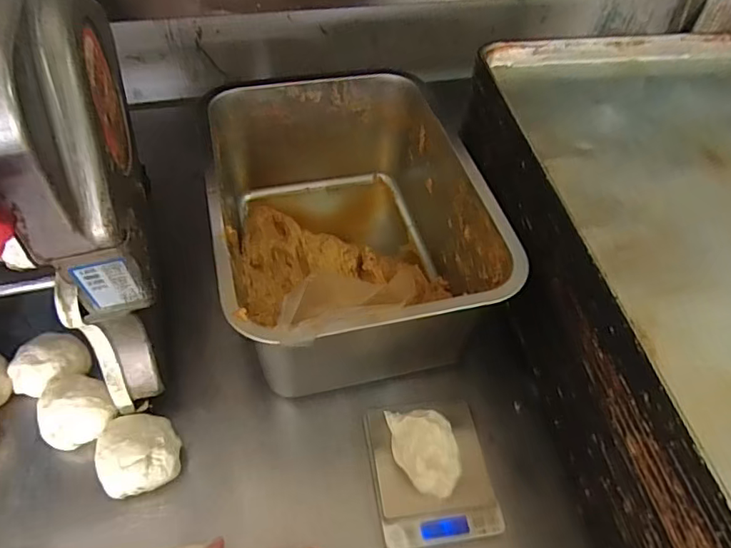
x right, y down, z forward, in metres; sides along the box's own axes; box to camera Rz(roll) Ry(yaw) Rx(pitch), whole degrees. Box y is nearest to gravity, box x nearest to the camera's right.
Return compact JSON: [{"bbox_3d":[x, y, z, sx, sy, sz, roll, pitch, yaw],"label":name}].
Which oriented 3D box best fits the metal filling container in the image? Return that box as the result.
[{"bbox_3d":[-0.023,-0.050,0.582,0.254,0.178,0.340,-11,50,-13],"label":"metal filling container"}]

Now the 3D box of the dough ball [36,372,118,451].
[{"bbox_3d":[-0.263,0.123,0.492,0.067,0.042,0.055,18,50,12],"label":"dough ball"}]

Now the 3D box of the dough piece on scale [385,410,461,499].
[{"bbox_3d":[0.048,0.152,0.480,0.045,0.064,0.080,-16,52,-17],"label":"dough piece on scale"}]

